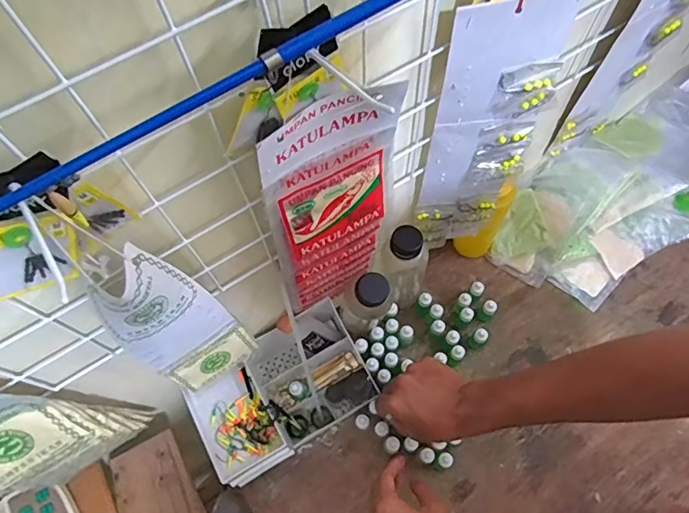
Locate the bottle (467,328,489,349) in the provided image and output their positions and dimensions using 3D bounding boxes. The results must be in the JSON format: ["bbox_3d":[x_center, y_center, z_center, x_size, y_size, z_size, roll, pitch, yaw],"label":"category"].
[{"bbox_3d":[0.194,0.118,0.731,0.019,0.047,0.019,39,73,17],"label":"bottle"}]

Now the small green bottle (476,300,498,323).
[{"bbox_3d":[0.211,0.081,0.747,0.021,0.052,0.018,35,72,16],"label":"small green bottle"}]

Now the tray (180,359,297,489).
[{"bbox_3d":[-0.136,0.214,0.643,0.089,0.031,0.131,-30,68,-10],"label":"tray"}]

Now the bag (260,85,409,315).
[{"bbox_3d":[-0.008,-0.028,0.494,0.120,0.338,0.023,-25,67,-9],"label":"bag"}]

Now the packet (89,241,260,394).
[{"bbox_3d":[-0.154,0.073,0.484,0.031,0.288,0.090,39,73,17],"label":"packet"}]

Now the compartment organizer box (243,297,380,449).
[{"bbox_3d":[-0.050,0.156,0.704,0.140,0.095,0.150,-29,68,-10],"label":"compartment organizer box"}]

